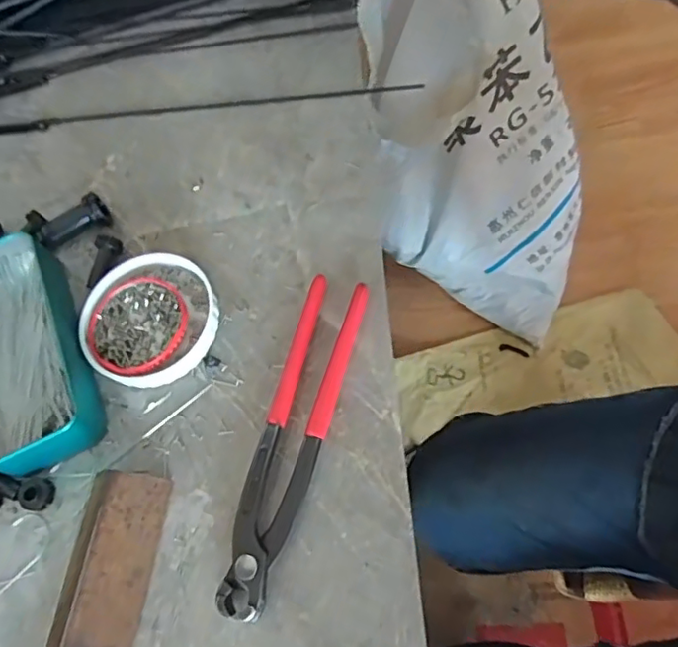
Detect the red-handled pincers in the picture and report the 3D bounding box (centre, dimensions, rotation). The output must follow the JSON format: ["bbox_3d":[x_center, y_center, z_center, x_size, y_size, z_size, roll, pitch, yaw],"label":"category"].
[{"bbox_3d":[-0.025,0.065,0.346,0.036,0.022,0.196,11,69,14],"label":"red-handled pincers"}]

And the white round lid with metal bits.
[{"bbox_3d":[-0.124,-0.004,0.384,0.087,0.015,0.085,-4,66,8],"label":"white round lid with metal bits"}]

